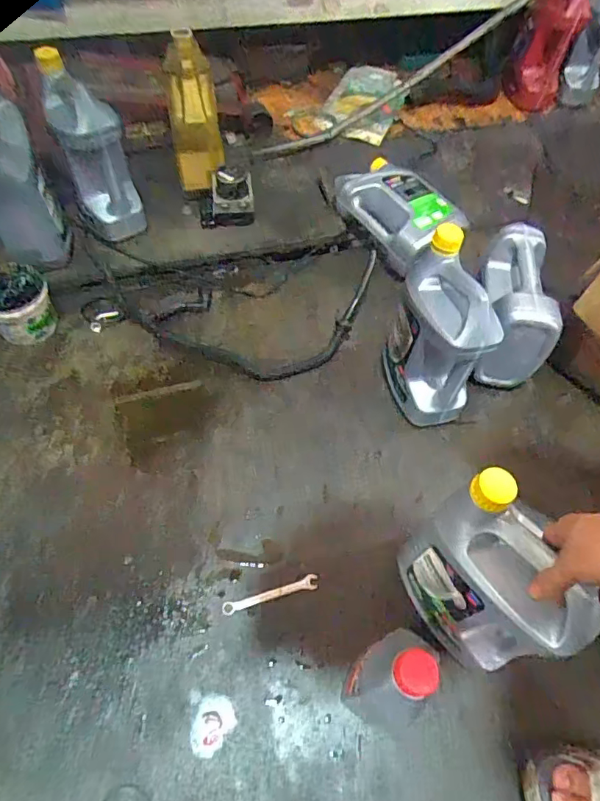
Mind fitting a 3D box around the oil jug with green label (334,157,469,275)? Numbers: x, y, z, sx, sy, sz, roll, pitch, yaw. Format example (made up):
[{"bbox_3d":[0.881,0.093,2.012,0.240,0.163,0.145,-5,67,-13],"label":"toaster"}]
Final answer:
[{"bbox_3d":[0.219,-0.441,1.139,0.191,0.100,0.304,-32,65,-21],"label":"oil jug with green label"}]

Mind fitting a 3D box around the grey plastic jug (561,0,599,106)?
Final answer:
[{"bbox_3d":[0.779,-0.941,1.317,0.124,0.285,0.126,16,37,7],"label":"grey plastic jug"}]

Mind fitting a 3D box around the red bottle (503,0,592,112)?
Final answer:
[{"bbox_3d":[0.653,-0.929,1.343,0.152,0.293,0.113,5,58,-1],"label":"red bottle"}]

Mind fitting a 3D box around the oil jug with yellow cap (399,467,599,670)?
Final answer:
[{"bbox_3d":[0.227,0.226,0.620,0.092,0.278,0.191,-27,64,-17],"label":"oil jug with yellow cap"}]

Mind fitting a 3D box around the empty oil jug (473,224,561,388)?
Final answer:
[{"bbox_3d":[0.392,-0.179,0.946,0.102,0.207,0.253,6,58,0],"label":"empty oil jug"}]

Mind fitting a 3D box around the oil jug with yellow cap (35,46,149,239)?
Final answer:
[{"bbox_3d":[-0.424,-0.514,1.024,0.119,0.341,0.135,-26,34,-17],"label":"oil jug with yellow cap"}]

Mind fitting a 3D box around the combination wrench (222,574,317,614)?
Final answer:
[{"bbox_3d":[-0.044,0.293,0.755,0.146,0.005,0.021,-13,60,-10],"label":"combination wrench"}]

